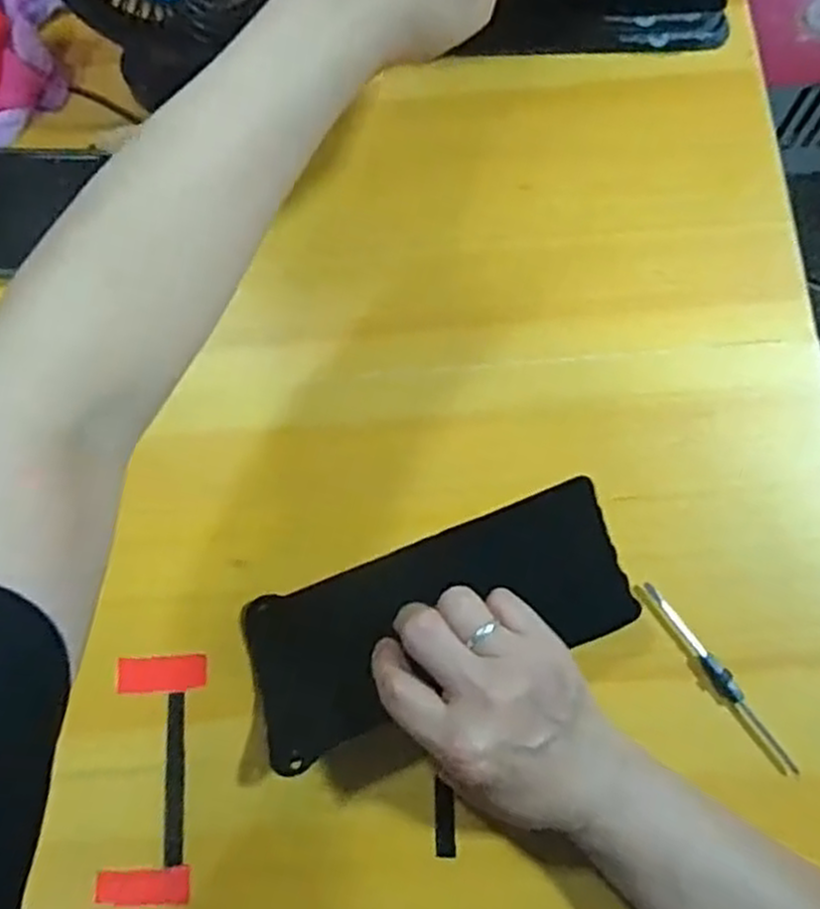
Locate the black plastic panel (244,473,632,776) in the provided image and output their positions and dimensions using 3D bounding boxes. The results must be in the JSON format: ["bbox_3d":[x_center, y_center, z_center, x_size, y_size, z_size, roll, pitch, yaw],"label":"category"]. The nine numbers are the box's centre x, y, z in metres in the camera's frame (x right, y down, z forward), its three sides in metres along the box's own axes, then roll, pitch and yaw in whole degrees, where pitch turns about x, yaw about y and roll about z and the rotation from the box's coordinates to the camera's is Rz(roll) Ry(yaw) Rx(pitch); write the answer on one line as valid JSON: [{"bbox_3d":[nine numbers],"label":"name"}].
[{"bbox_3d":[0.015,0.084,0.393,0.200,0.030,0.079,-20,80,-6],"label":"black plastic panel"}]

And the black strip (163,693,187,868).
[{"bbox_3d":[-0.121,0.167,0.391,0.009,0.004,0.083,-1,77,-7],"label":"black strip"}]

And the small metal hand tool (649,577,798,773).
[{"bbox_3d":[0.160,0.115,0.390,0.009,0.011,0.114,-36,82,-8],"label":"small metal hand tool"}]

